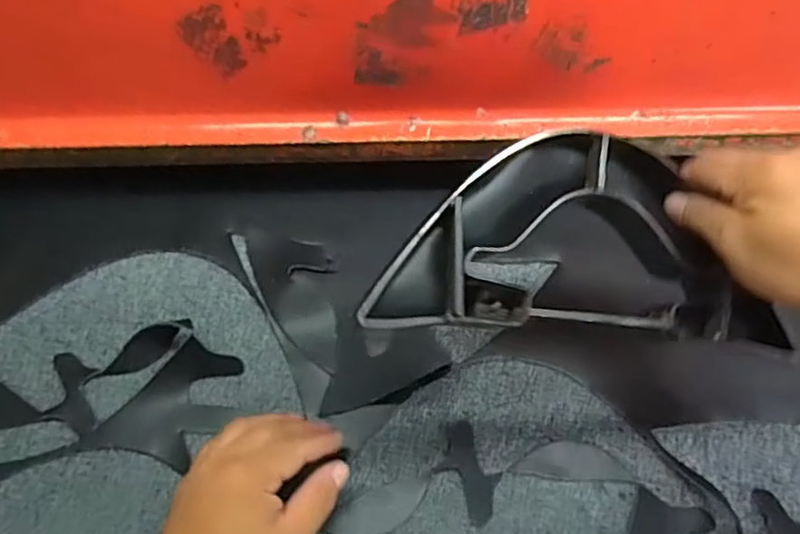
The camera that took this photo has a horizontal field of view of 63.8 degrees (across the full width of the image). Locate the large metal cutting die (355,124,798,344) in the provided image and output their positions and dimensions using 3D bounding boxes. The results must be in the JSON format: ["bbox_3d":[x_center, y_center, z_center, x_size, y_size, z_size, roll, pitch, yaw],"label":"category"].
[{"bbox_3d":[0.102,-0.018,0.364,0.252,0.034,0.115,4,79,-18],"label":"large metal cutting die"}]

